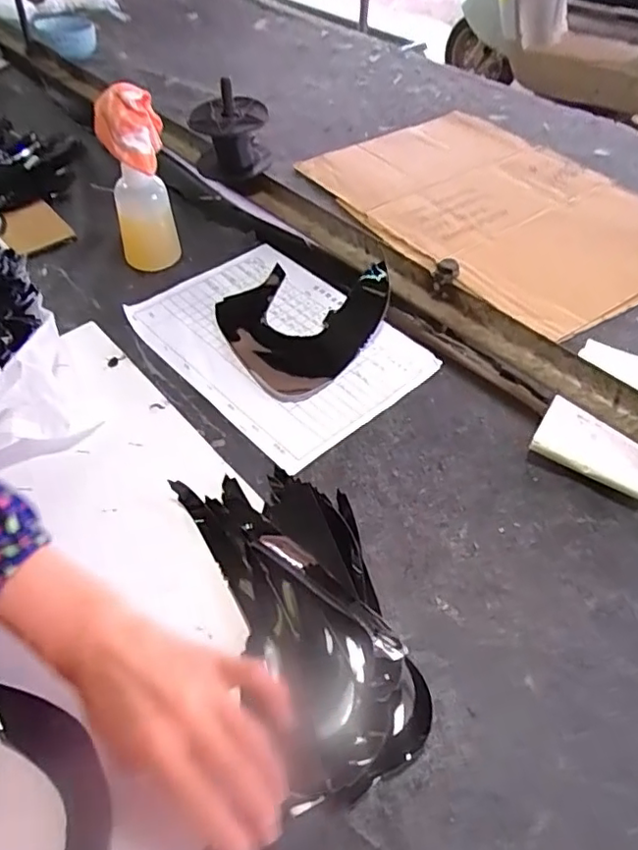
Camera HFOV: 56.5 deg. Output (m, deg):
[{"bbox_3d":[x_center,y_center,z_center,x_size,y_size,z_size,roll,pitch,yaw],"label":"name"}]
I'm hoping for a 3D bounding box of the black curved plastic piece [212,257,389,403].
[{"bbox_3d":[-0.029,-0.121,0.631,0.171,0.062,0.172,33,56,24],"label":"black curved plastic piece"}]

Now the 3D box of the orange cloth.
[{"bbox_3d":[-0.194,-0.301,0.605,0.065,0.068,0.051,-12,49,-10],"label":"orange cloth"}]

